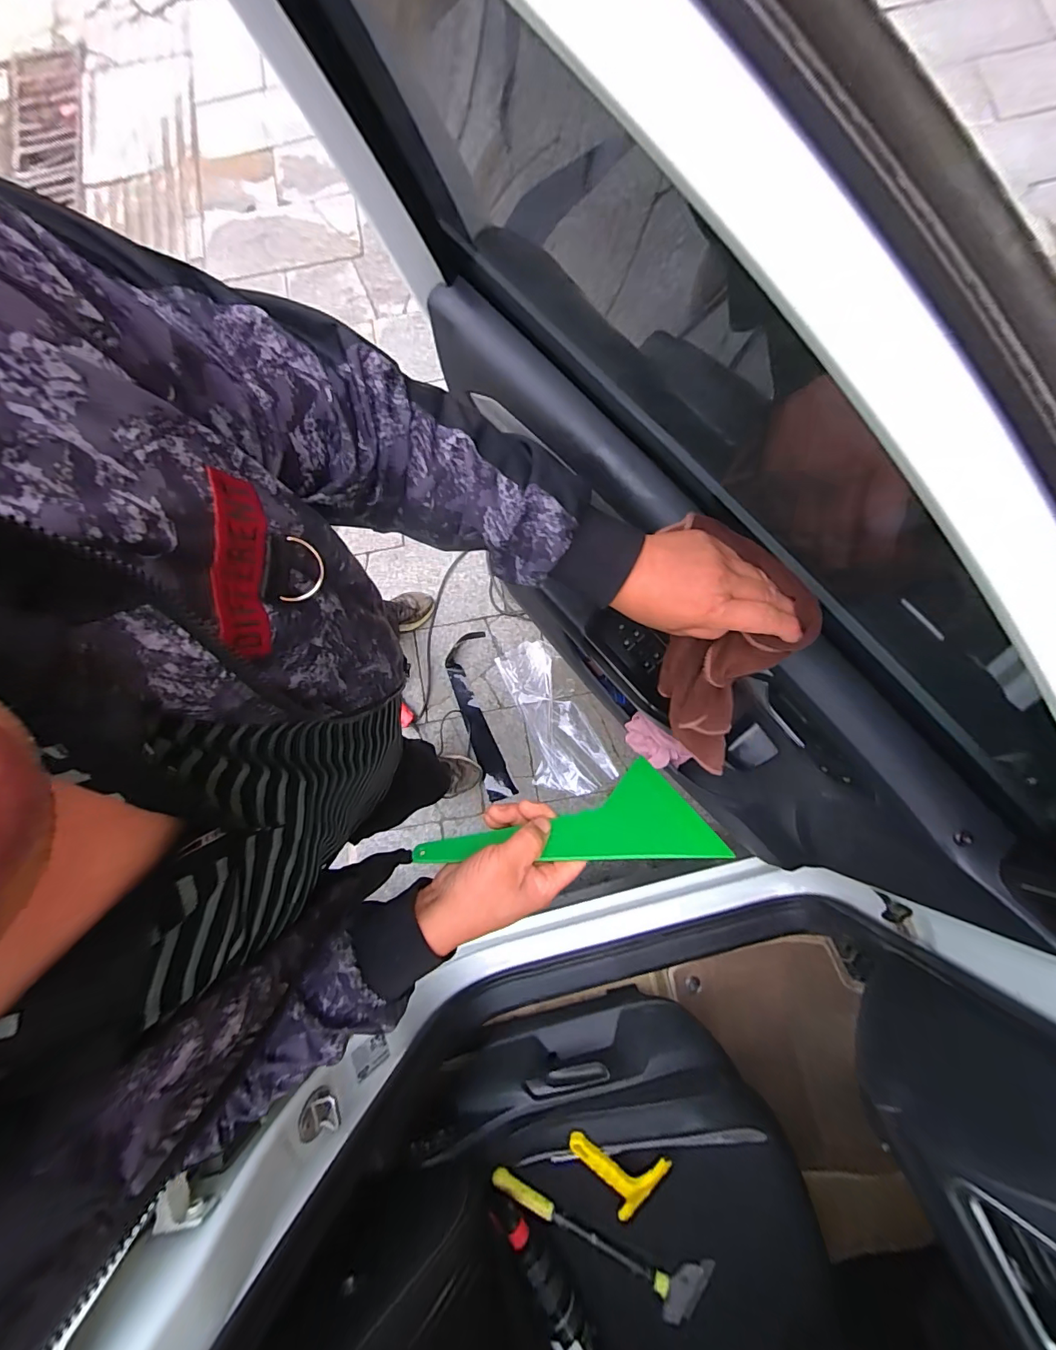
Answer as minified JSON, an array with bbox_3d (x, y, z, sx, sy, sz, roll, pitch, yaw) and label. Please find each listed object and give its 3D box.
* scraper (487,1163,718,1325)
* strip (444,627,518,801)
[{"bbox_3d":[0.107,0.922,0.777,0.359,0.032,0.089,13,80,17],"label":"scraper"},{"bbox_3d":[-0.159,0.130,1.513,0.132,0.014,0.534,-13,80,-2],"label":"strip"}]

